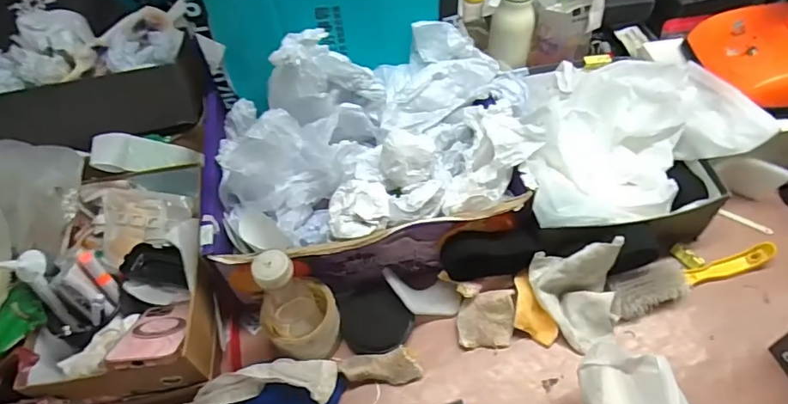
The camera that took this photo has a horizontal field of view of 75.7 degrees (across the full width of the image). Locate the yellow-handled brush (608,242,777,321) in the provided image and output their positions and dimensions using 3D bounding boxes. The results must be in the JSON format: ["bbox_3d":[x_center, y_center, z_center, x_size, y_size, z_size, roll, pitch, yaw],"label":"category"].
[{"bbox_3d":[0.383,0.092,0.666,0.235,0.038,0.054,-18,54,-9],"label":"yellow-handled brush"}]

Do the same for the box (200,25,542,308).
[{"bbox_3d":[-0.037,-0.071,0.671,0.420,0.202,0.283,-13,54,-5],"label":"box"}]

